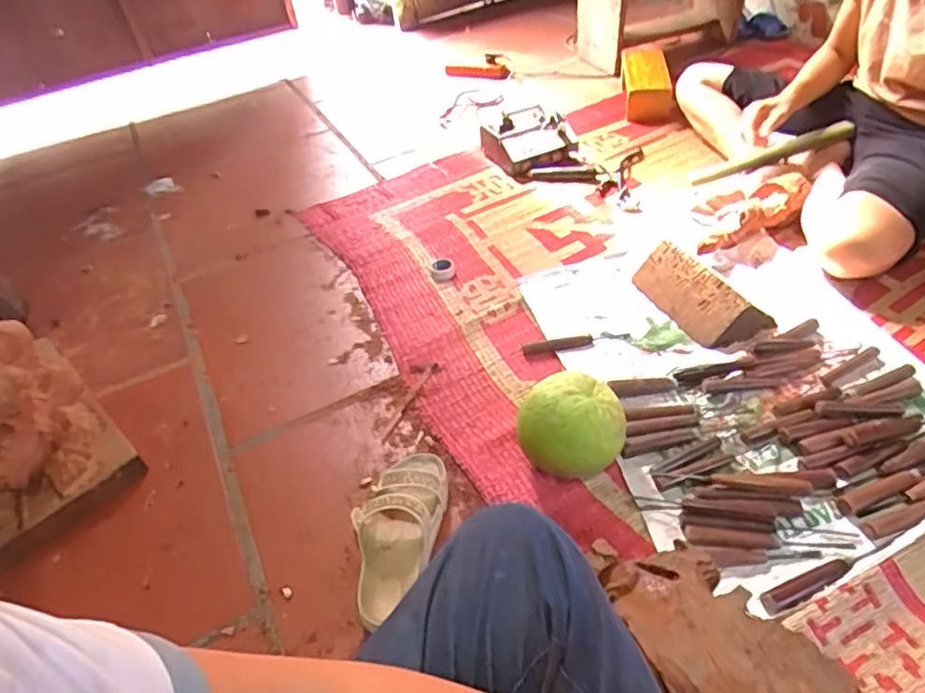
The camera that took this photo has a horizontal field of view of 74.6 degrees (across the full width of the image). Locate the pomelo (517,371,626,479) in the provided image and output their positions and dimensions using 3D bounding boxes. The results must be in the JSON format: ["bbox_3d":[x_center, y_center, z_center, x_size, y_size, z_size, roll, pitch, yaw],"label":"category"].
[{"bbox_3d":[0.143,0.108,0.788,0.128,0.114,0.108,15,47,22],"label":"pomelo"}]

